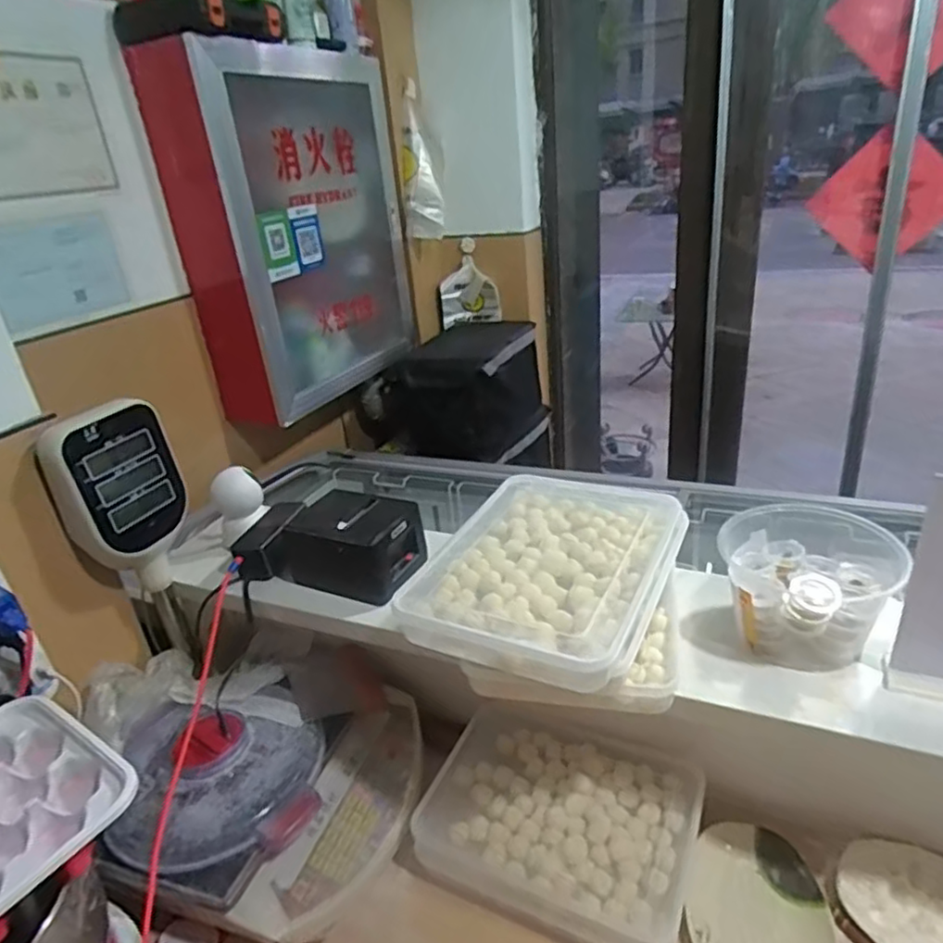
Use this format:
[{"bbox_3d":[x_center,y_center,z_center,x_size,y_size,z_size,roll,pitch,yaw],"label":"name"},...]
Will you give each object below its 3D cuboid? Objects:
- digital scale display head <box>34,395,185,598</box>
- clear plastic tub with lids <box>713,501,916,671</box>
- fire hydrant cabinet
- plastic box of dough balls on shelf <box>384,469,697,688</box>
[{"bbox_3d":[-0.432,0.037,0.820,0.032,0.240,0.155,9,30,29],"label":"digital scale display head"},{"bbox_3d":[0.334,0.117,0.660,0.134,0.123,0.131,-5,26,2],"label":"clear plastic tub with lids"},{"bbox_3d":[-0.443,-0.627,1.718,0.242,0.802,0.685,5,28,21],"label":"fire hydrant cabinet"},{"bbox_3d":[0.084,0.098,0.670,0.217,0.042,0.295,8,29,27],"label":"plastic box of dough balls on shelf"}]

